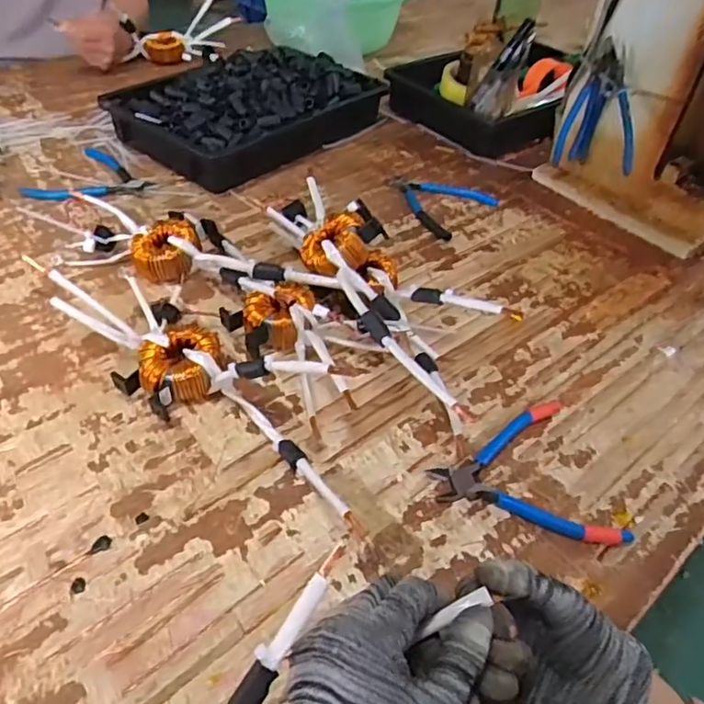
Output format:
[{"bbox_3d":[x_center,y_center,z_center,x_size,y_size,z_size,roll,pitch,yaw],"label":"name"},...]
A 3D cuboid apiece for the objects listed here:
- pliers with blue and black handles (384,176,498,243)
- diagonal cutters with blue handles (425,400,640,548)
[{"bbox_3d":[0.133,-0.207,0.803,0.115,0.018,0.159,-13,48,-19],"label":"pliers with blue and black handles"},{"bbox_3d":[0.132,0.100,0.476,0.130,0.017,0.133,-2,45,-9],"label":"diagonal cutters with blue handles"}]

